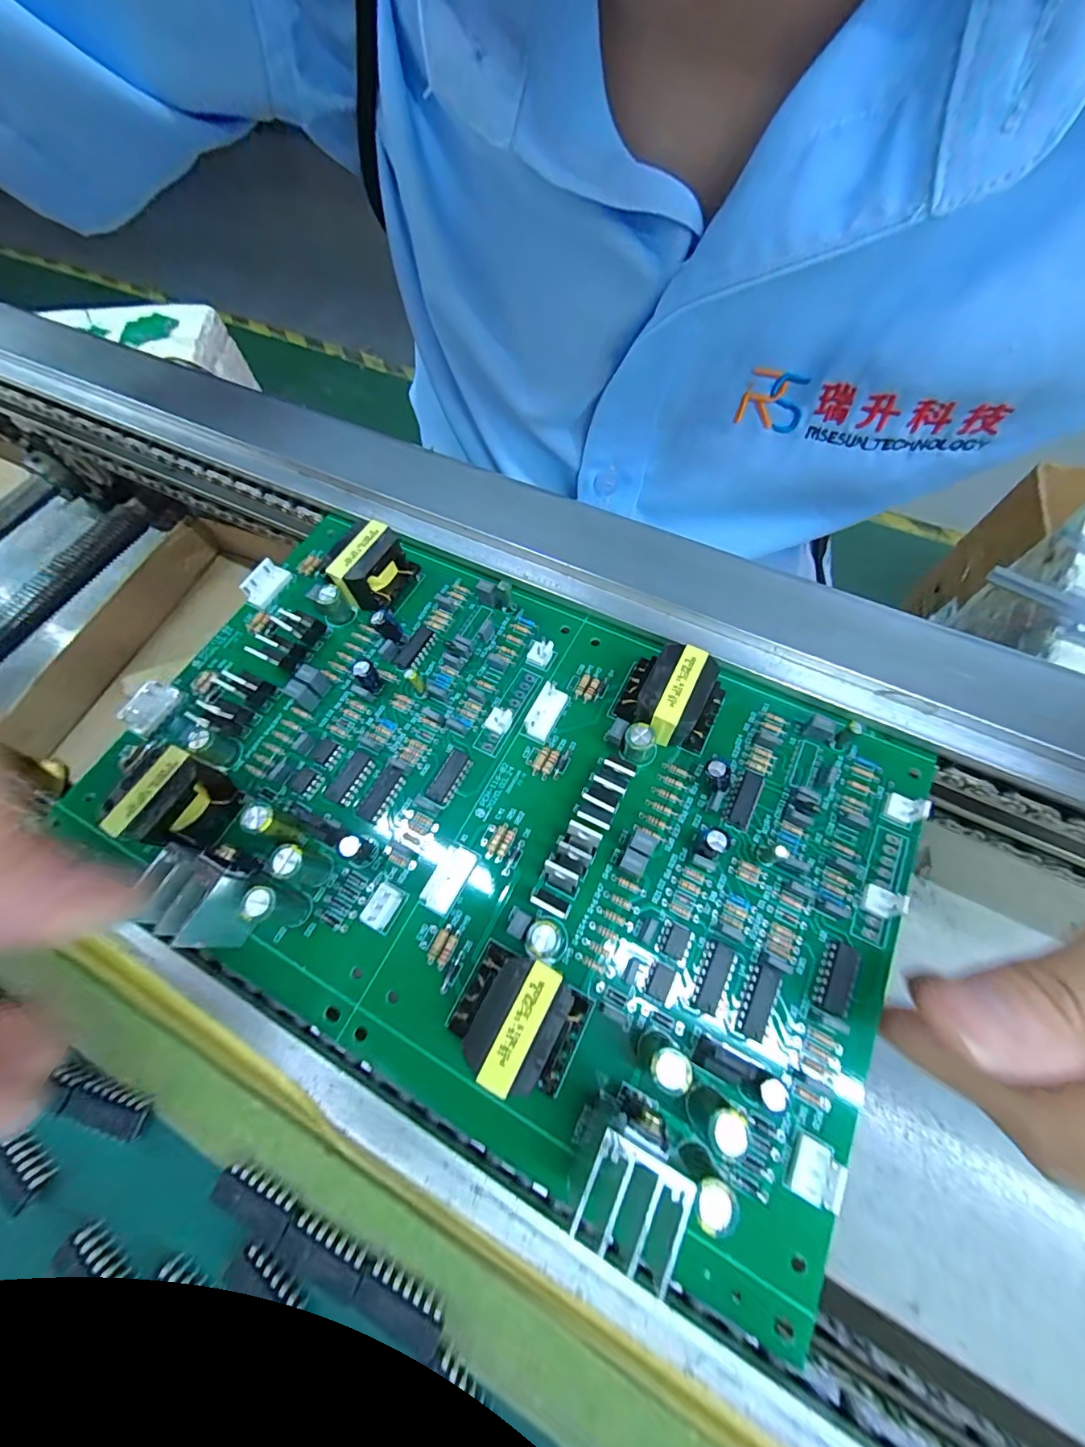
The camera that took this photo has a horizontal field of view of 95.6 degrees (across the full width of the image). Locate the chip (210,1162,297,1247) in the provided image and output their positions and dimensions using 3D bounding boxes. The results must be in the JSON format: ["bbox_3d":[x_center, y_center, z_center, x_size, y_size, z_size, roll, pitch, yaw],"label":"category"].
[{"bbox_3d":[-0.065,0.107,0.110,0.019,0.004,0.008,22,68,12],"label":"chip"}]

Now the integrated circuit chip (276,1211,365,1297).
[{"bbox_3d":[-0.048,0.115,0.106,0.019,0.004,0.008,22,68,12],"label":"integrated circuit chip"}]

